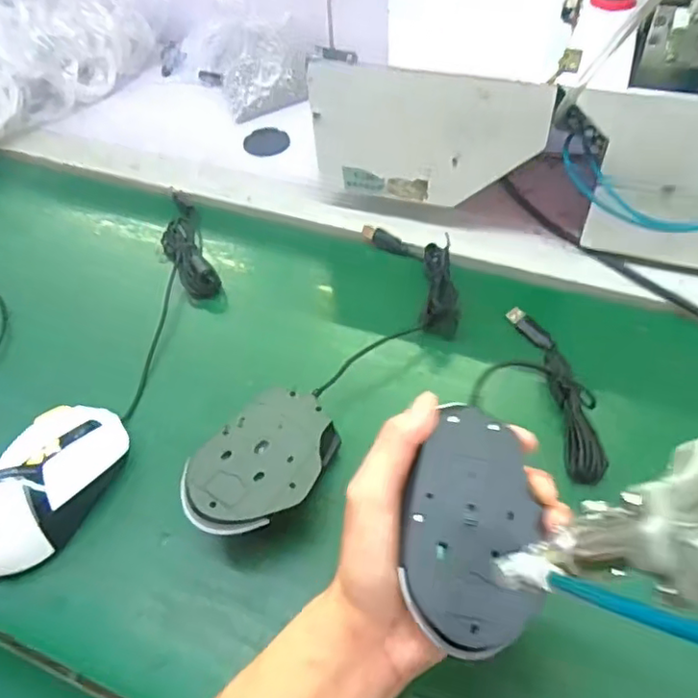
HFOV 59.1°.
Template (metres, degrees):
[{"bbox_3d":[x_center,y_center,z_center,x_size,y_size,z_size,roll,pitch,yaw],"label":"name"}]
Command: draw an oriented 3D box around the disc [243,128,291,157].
[{"bbox_3d":[-0.090,-0.228,0.678,0.049,0.004,0.053,-2,50,3],"label":"disc"}]

